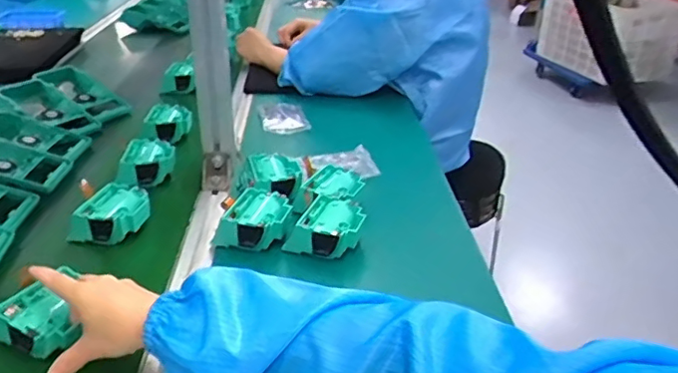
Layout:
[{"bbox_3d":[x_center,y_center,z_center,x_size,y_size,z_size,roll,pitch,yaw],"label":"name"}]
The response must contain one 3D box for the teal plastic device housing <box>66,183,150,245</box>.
[{"bbox_3d":[-0.263,0.032,0.655,0.068,0.034,0.080,13,32,20],"label":"teal plastic device housing"}]

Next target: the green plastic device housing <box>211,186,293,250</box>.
[{"bbox_3d":[-0.093,0.040,0.642,0.075,0.042,0.086,9,31,14],"label":"green plastic device housing"}]

